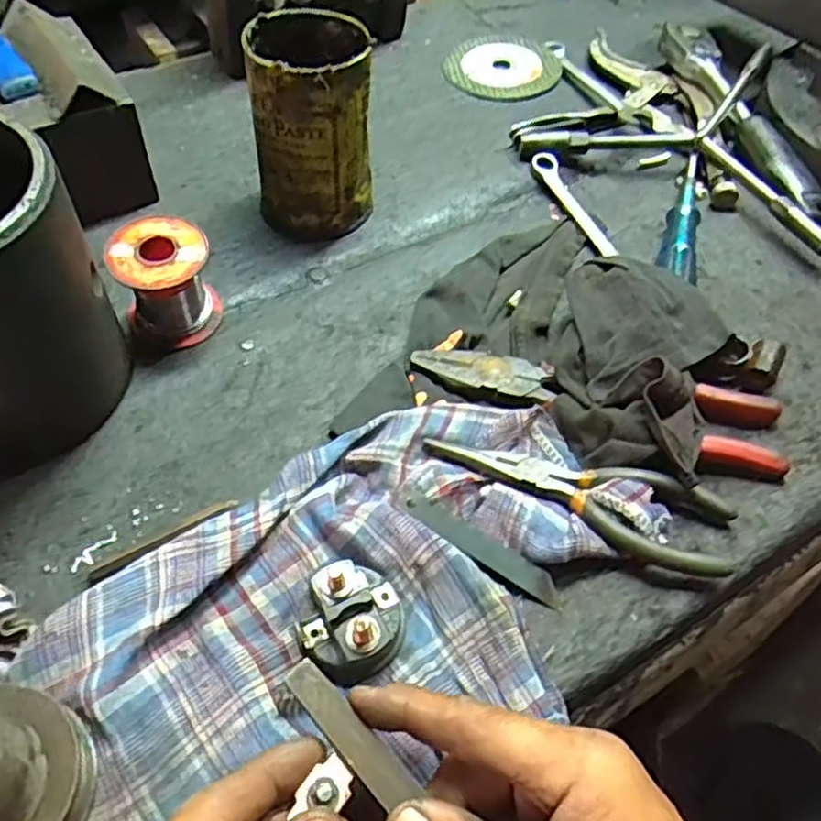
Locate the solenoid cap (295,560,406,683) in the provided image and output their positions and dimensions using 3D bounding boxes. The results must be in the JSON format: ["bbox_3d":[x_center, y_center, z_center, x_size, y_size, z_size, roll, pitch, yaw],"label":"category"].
[{"bbox_3d":[-0.025,0.088,0.307,0.046,0.027,0.041,-25,58,-20],"label":"solenoid cap"}]

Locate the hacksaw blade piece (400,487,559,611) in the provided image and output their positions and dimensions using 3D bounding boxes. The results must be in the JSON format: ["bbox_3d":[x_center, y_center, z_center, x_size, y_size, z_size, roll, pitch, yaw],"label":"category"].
[{"bbox_3d":[0.033,0.064,0.339,0.086,0.004,0.014,33,63,11],"label":"hacksaw blade piece"}]

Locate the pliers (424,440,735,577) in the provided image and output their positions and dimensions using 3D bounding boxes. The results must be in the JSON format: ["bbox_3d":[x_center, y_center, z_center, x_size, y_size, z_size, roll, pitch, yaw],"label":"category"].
[{"bbox_3d":[0.081,0.042,0.352,0.150,0.010,0.046,15,54,8],"label":"pliers"}]

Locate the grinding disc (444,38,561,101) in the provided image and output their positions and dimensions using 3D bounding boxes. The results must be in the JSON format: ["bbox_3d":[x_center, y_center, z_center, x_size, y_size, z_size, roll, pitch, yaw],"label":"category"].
[{"bbox_3d":[0.079,-0.298,0.615,0.093,0.007,0.099,1,53,-2],"label":"grinding disc"}]

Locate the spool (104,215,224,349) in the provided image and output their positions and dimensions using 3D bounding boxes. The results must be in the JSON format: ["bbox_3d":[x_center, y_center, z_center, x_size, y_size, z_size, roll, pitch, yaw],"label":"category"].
[{"bbox_3d":[-0.135,-0.070,0.398,0.050,0.057,0.045,-21,57,-17],"label":"spool"}]

